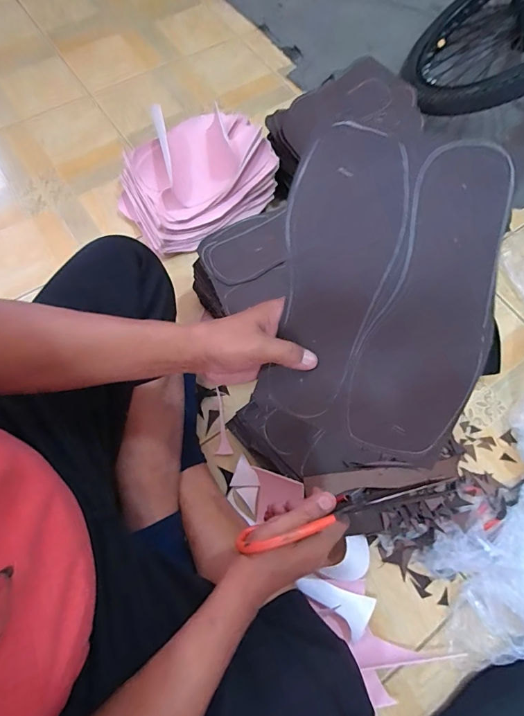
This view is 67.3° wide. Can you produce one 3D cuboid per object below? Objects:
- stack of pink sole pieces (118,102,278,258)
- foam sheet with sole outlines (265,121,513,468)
[{"bbox_3d":[-0.127,-0.344,0.745,0.286,0.104,0.233,-30,74,-13],"label":"stack of pink sole pieces"},{"bbox_3d":[0.102,-0.052,0.346,0.173,0.014,0.270,10,101,14],"label":"foam sheet with sole outlines"}]

